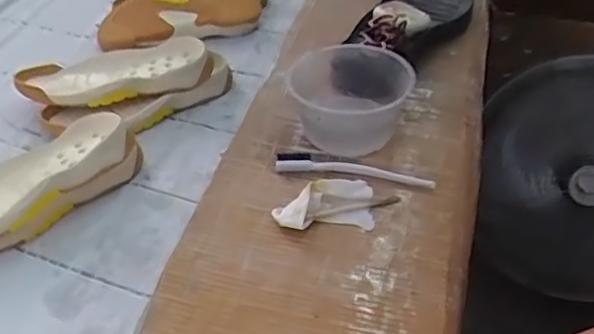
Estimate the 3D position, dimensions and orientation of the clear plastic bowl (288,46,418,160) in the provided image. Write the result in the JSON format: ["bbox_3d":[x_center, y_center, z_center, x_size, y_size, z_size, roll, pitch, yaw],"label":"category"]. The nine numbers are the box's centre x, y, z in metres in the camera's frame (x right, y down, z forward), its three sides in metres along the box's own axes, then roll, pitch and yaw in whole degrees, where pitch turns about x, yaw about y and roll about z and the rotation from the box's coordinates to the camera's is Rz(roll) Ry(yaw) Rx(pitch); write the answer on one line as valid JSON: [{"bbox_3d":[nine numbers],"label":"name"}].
[{"bbox_3d":[0.057,-0.076,0.706,0.123,0.077,0.121,0,42,0],"label":"clear plastic bowl"}]

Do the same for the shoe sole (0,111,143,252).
[{"bbox_3d":[-0.302,0.019,0.674,0.115,0.062,0.257,30,51,33],"label":"shoe sole"}]

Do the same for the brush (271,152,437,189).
[{"bbox_3d":[0.062,0.002,0.669,0.169,0.011,0.025,7,42,8],"label":"brush"}]

